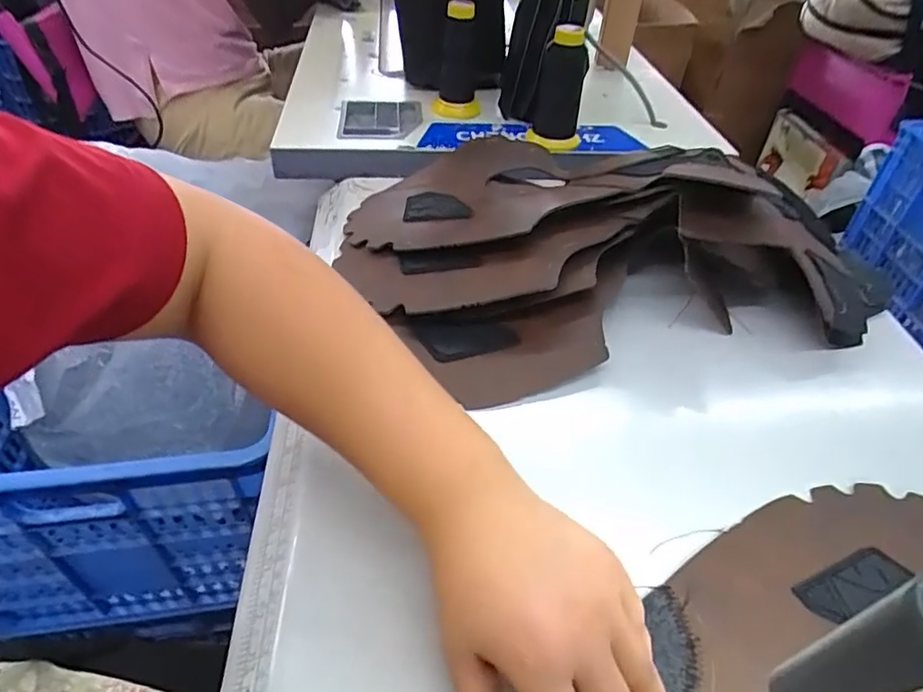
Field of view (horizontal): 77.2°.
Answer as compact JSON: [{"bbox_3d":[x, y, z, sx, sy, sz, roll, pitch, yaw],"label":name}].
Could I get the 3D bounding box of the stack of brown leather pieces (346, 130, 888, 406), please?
[{"bbox_3d":[0.108,-0.109,0.516,0.437,0.103,0.316,-9,45,-13],"label":"stack of brown leather pieces"}]

